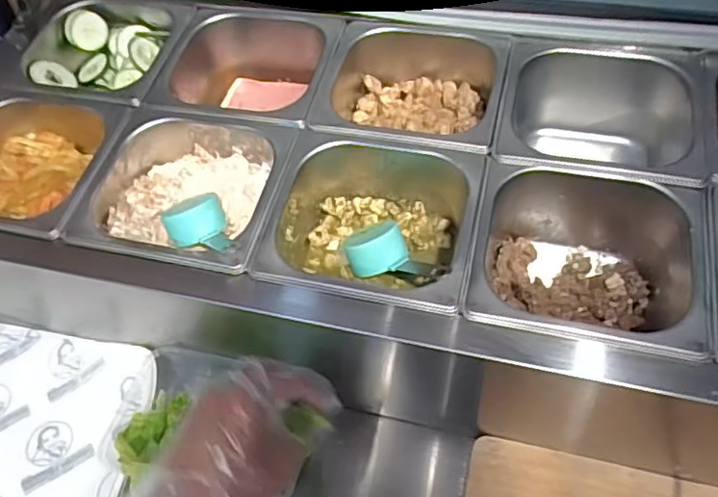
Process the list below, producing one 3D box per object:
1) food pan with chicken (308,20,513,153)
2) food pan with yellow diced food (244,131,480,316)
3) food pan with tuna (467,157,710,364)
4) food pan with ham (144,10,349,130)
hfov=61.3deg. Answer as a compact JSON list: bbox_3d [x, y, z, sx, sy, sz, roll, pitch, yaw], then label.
[{"bbox_3d":[0.057,-0.152,0.628,0.176,0.088,0.175,9,51,11],"label":"food pan with chicken"},{"bbox_3d":[0.013,-0.012,0.542,0.172,0.089,0.158,9,51,12],"label":"food pan with yellow diced food"},{"bbox_3d":[0.186,0.012,0.516,0.174,0.103,0.185,10,51,12],"label":"food pan with tuna"},{"bbox_3d":[-0.113,-0.182,0.669,0.183,0.094,0.167,12,52,14],"label":"food pan with ham"}]

